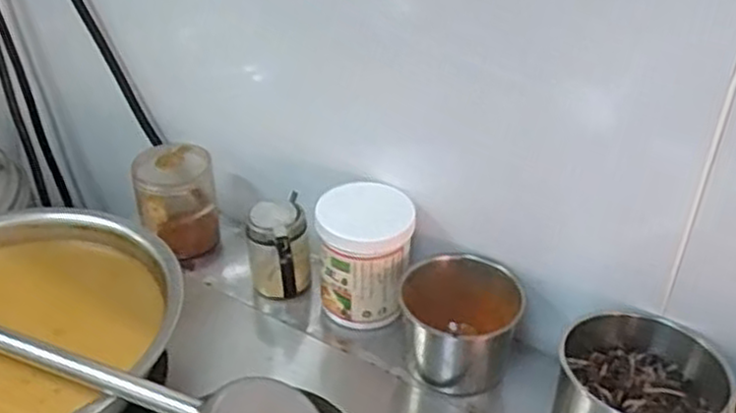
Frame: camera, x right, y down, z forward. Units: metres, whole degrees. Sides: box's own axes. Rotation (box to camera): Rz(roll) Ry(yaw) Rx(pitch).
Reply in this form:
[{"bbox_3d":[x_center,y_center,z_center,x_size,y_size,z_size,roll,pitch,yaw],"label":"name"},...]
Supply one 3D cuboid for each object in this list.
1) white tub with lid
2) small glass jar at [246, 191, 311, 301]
[{"bbox_3d":[-0.004,0.062,0.885,0.113,0.160,0.094,1,35,1],"label":"white tub with lid"},{"bbox_3d":[-0.112,0.059,0.934,0.071,0.121,0.101,-5,35,-7],"label":"small glass jar"}]

